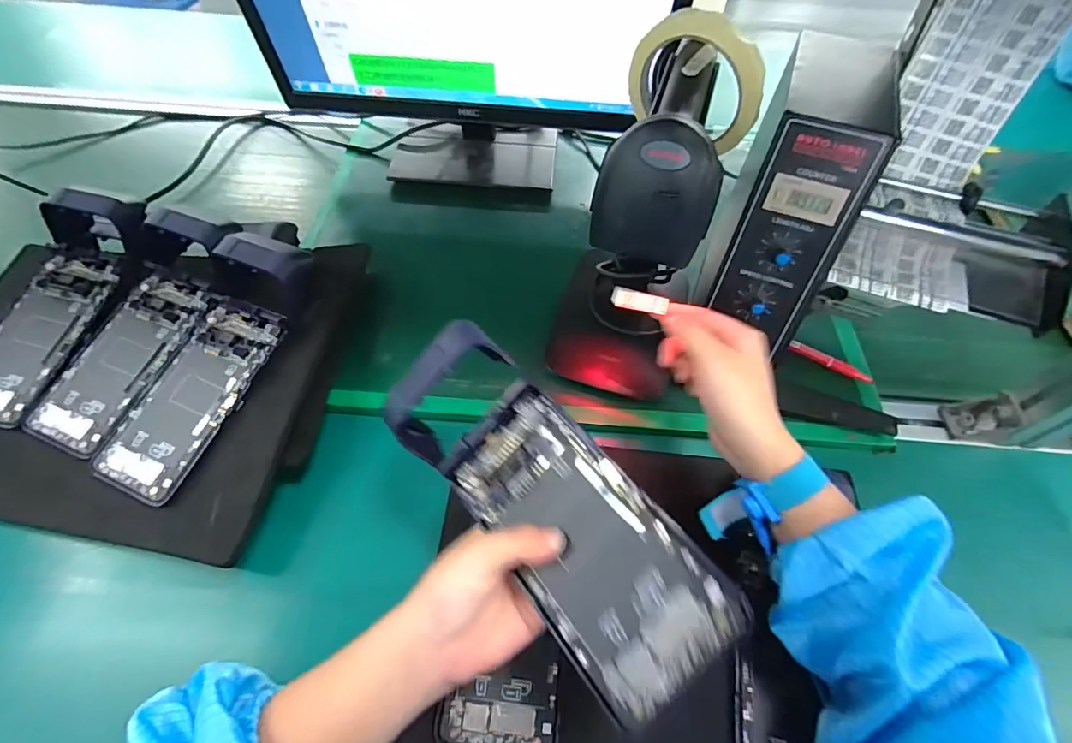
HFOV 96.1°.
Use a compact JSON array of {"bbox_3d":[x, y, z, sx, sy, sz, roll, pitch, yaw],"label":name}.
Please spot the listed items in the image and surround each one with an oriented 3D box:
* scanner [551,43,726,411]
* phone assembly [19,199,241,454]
[{"bbox_3d":[0.083,-0.097,0.382,0.113,0.238,0.134,12,57,6],"label":"scanner"},{"bbox_3d":[-0.340,-0.041,0.413,0.090,0.048,0.222,17,75,8],"label":"phone assembly"}]

